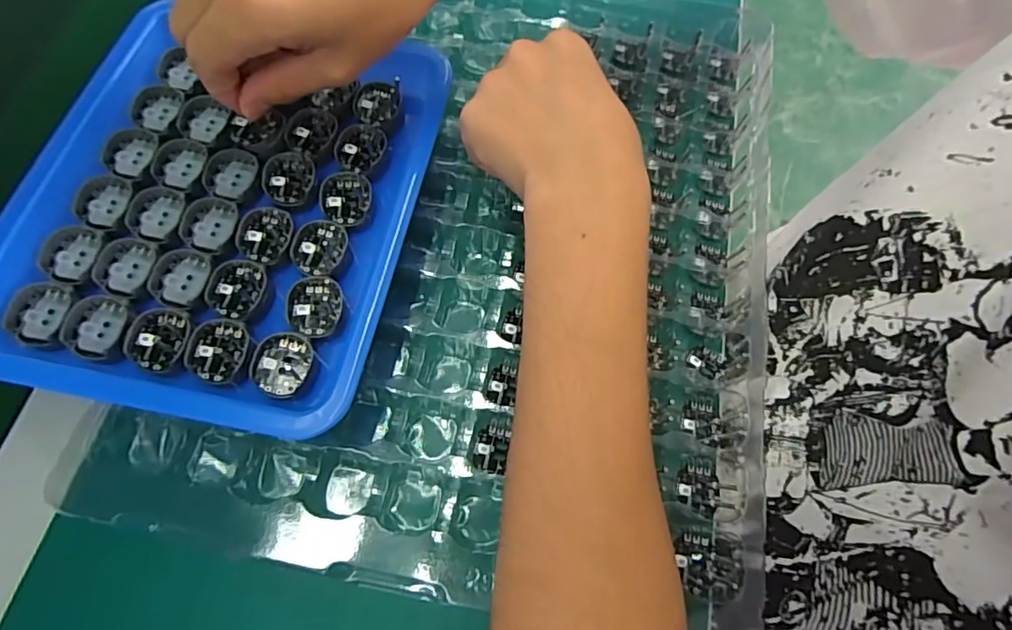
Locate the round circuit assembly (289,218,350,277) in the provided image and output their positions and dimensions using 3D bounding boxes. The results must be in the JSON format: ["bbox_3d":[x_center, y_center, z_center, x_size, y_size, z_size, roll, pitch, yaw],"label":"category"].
[{"bbox_3d":[-0.090,-0.033,0.258,0.024,0.006,0.029,11,68,4],"label":"round circuit assembly"}]

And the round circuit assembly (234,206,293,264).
[{"bbox_3d":[-0.116,-0.039,0.257,0.024,0.004,0.029,7,68,3],"label":"round circuit assembly"}]

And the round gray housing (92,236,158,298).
[{"bbox_3d":[-0.177,-0.023,0.249,0.024,0.007,0.029,5,68,2],"label":"round gray housing"}]

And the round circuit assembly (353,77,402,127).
[{"bbox_3d":[-0.070,-0.115,0.290,0.026,0.005,0.026,-5,68,-3],"label":"round circuit assembly"}]

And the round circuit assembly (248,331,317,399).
[{"bbox_3d":[-0.098,0.022,0.234,0.027,0.004,0.030,-5,68,-2],"label":"round circuit assembly"}]

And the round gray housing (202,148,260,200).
[{"bbox_3d":[-0.138,-0.070,0.271,0.026,0.007,0.027,-10,68,-4],"label":"round gray housing"}]

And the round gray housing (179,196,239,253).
[{"bbox_3d":[-0.143,-0.044,0.260,0.022,0.006,0.029,21,69,8],"label":"round gray housing"}]

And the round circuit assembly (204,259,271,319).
[{"bbox_3d":[-0.123,-0.012,0.247,0.027,0.004,0.027,16,70,0],"label":"round circuit assembly"}]

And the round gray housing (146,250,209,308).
[{"bbox_3d":[-0.151,-0.017,0.248,0.023,0.005,0.029,3,68,1],"label":"round gray housing"}]

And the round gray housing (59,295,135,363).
[{"bbox_3d":[-0.179,0.005,0.237,0.027,0.007,0.029,0,68,0],"label":"round gray housing"}]

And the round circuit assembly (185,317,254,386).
[{"bbox_3d":[-0.126,0.016,0.236,0.026,0.005,0.028,0,68,0],"label":"round circuit assembly"}]

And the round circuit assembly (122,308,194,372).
[{"bbox_3d":[-0.152,0.010,0.235,0.025,0.004,0.028,-3,68,-2],"label":"round circuit assembly"}]

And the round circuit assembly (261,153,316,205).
[{"bbox_3d":[-0.109,-0.069,0.270,0.025,0.004,0.030,2,68,0],"label":"round circuit assembly"}]

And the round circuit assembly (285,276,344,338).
[{"bbox_3d":[-0.088,-0.004,0.248,0.023,0.007,0.030,-4,68,-2],"label":"round circuit assembly"}]

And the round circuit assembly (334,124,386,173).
[{"bbox_3d":[-0.076,-0.087,0.281,0.025,0.005,0.028,-1,68,-1],"label":"round circuit assembly"}]

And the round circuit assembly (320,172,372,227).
[{"bbox_3d":[-0.080,-0.058,0.268,0.024,0.005,0.028,0,68,0],"label":"round circuit assembly"}]

